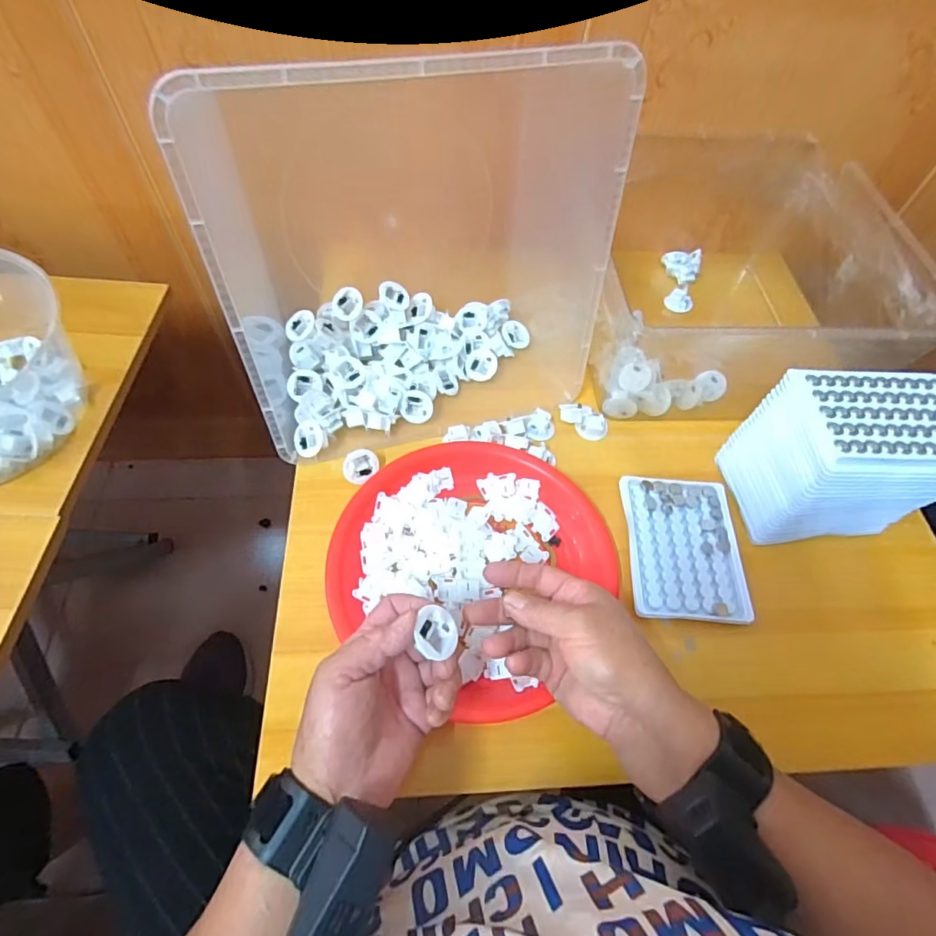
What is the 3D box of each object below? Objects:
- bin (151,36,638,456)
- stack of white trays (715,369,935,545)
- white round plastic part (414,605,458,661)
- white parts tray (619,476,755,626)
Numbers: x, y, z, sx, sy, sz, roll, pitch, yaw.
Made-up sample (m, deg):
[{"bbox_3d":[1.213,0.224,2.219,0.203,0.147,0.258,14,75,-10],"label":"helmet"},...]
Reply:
[{"bbox_3d":[-0.049,-0.195,0.434,0.315,0.269,0.209,-13,63,-11],"label":"bin"},{"bbox_3d":[0.312,-0.009,0.442,0.124,0.116,0.103,-4,62,-6],"label":"stack of white trays"},{"bbox_3d":[-0.020,0.104,0.330,0.027,0.013,0.030,42,41,-18],"label":"white round plastic part"},{"bbox_3d":[0.186,0.068,0.458,0.094,0.012,0.128,4,61,-1],"label":"white parts tray"}]

